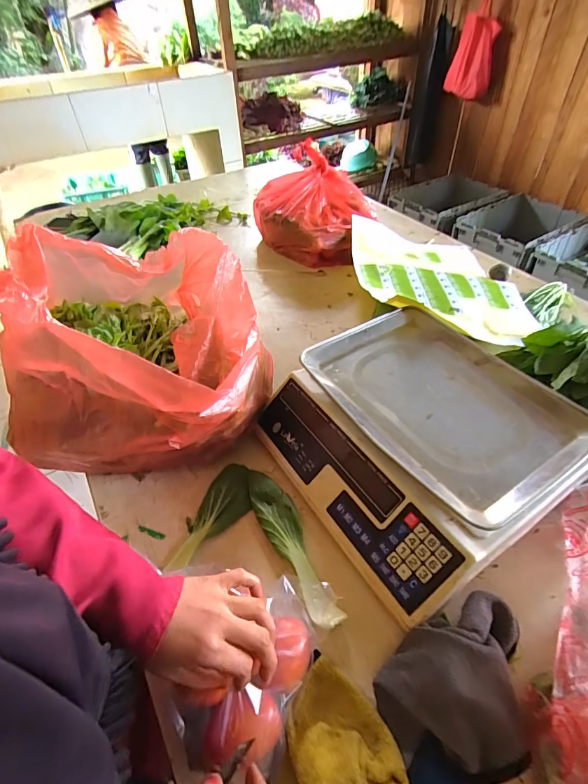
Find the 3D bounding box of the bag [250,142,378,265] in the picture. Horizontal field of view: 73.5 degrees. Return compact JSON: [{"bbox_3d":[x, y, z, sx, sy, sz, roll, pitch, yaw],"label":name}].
[{"bbox_3d":[0.029,-0.464,0.997,0.300,0.175,0.272,15,47,17],"label":"bag"}]

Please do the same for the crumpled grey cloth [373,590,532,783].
[{"bbox_3d":[0.158,0.279,0.360,0.166,0.057,0.126,-20,48,-17],"label":"crumpled grey cloth"}]

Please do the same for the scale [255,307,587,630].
[{"bbox_3d":[0.161,0.058,0.538,0.321,0.114,0.332,-26,50,-22],"label":"scale"}]

